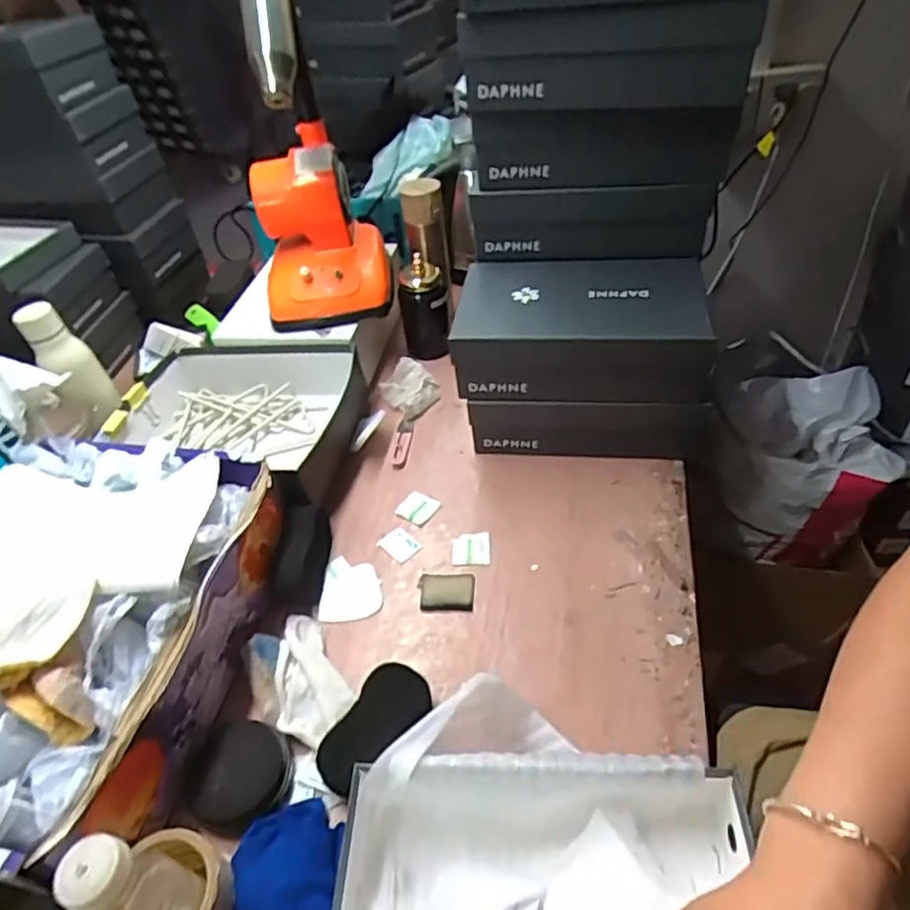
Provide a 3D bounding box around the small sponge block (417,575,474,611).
[{"bbox_3d":[-0.010,0.156,0.722,0.063,0.010,0.046,-1,45,6],"label":"small sponge block"}]

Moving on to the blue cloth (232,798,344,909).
[{"bbox_3d":[-0.135,0.348,0.510,0.088,0.042,0.138,-3,44,5],"label":"blue cloth"}]

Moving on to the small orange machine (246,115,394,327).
[{"bbox_3d":[-0.198,-0.324,0.924,0.183,0.202,0.171,-11,44,-4],"label":"small orange machine"}]

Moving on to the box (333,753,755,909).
[{"bbox_3d":[0.056,0.331,0.460,0.285,0.114,0.188,-4,44,4],"label":"box"}]

